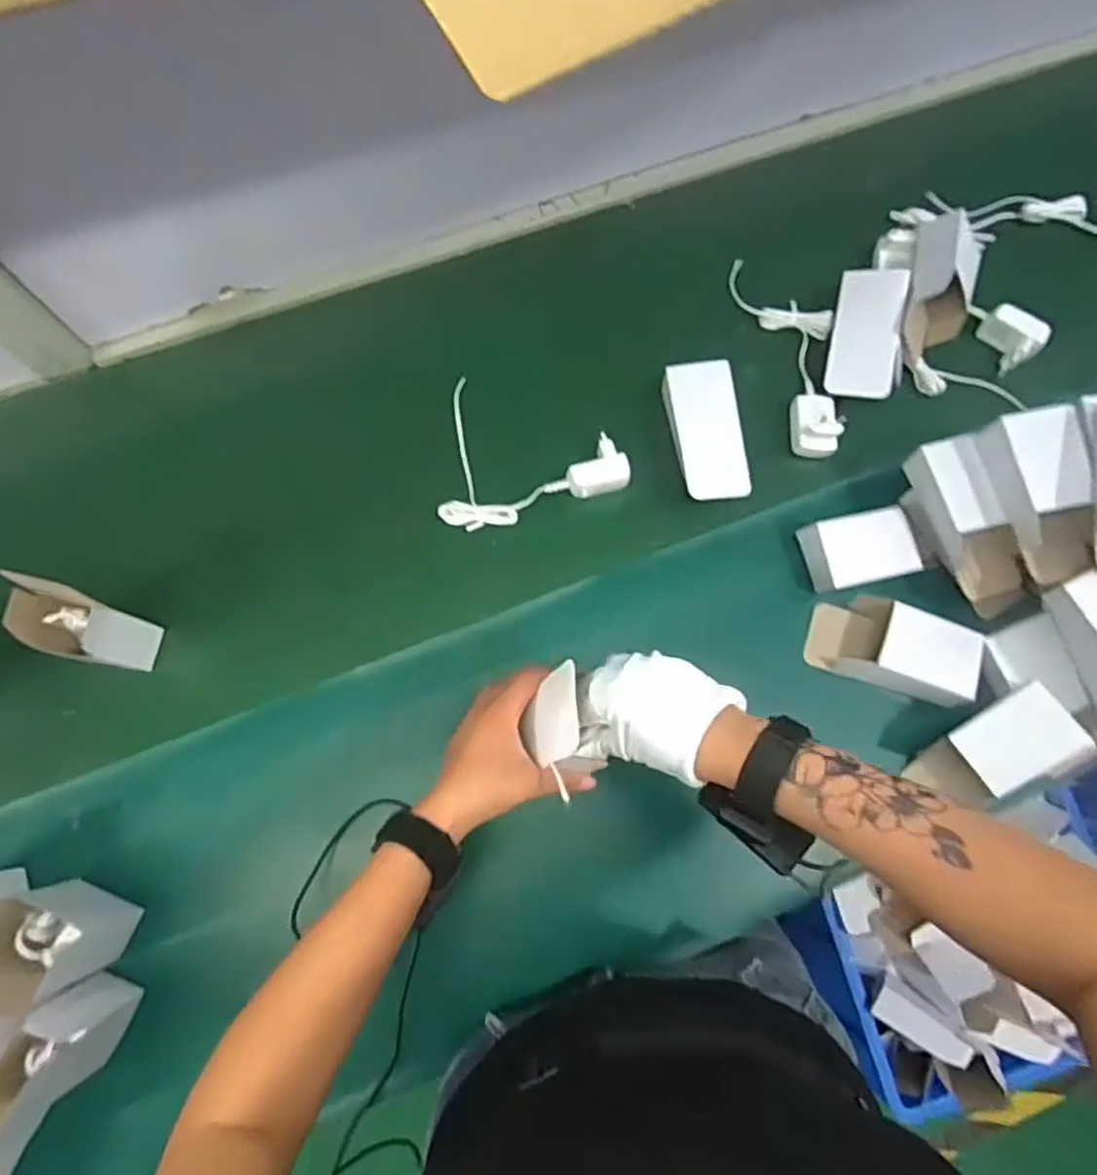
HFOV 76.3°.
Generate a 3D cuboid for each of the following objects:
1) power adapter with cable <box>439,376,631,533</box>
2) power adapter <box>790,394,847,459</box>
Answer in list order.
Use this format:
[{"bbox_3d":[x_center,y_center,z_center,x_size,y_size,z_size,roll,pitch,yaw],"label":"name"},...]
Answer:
[{"bbox_3d":[-0.012,-0.140,0.709,0.183,0.042,0.165,1,69,-2],"label":"power adapter with cable"},{"bbox_3d":[0.273,-0.171,0.709,0.045,0.045,0.064,7,69,0],"label":"power adapter"}]

